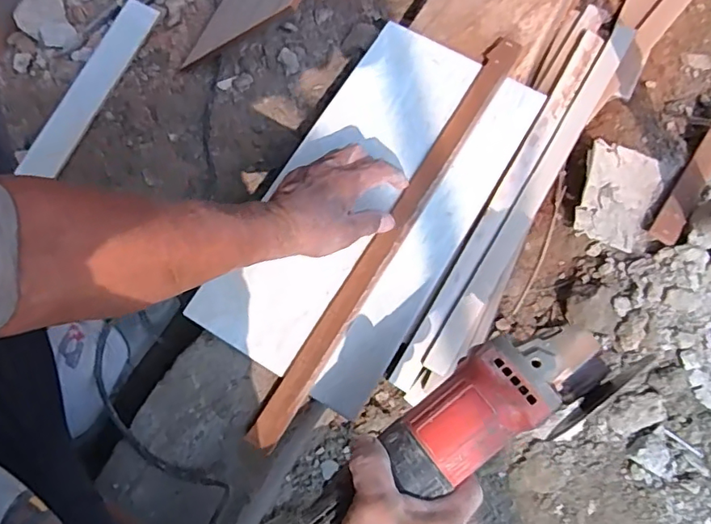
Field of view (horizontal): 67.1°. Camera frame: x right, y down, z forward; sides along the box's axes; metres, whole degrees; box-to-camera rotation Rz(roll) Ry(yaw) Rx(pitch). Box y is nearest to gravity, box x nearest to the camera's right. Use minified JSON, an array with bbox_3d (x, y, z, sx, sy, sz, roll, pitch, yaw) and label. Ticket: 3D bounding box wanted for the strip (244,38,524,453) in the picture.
[{"bbox_3d":[0.039,-0.036,0.539,0.033,0.015,0.485,31,77,8],"label":"strip"}]

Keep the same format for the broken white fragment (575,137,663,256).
[{"bbox_3d":[0.301,-0.074,0.610,0.094,0.011,0.112,15,85,-13],"label":"broken white fragment"}]

